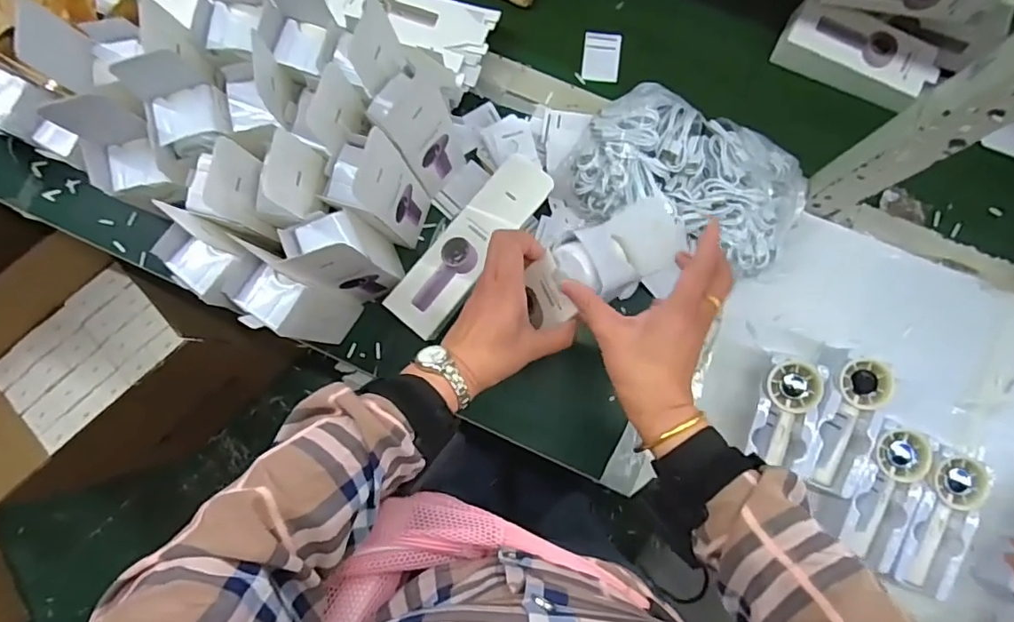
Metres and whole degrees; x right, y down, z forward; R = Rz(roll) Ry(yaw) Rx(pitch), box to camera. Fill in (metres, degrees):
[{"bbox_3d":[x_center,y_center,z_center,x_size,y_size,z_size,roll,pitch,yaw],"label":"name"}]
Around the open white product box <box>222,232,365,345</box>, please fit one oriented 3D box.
[{"bbox_3d":[-0.225,-0.006,0.604,0.077,0.172,0.068,26,85,5],"label":"open white product box"}]

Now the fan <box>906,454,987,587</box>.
[{"bbox_3d":[0.474,0.228,0.585,0.060,0.024,0.144,20,85,4],"label":"fan"}]

